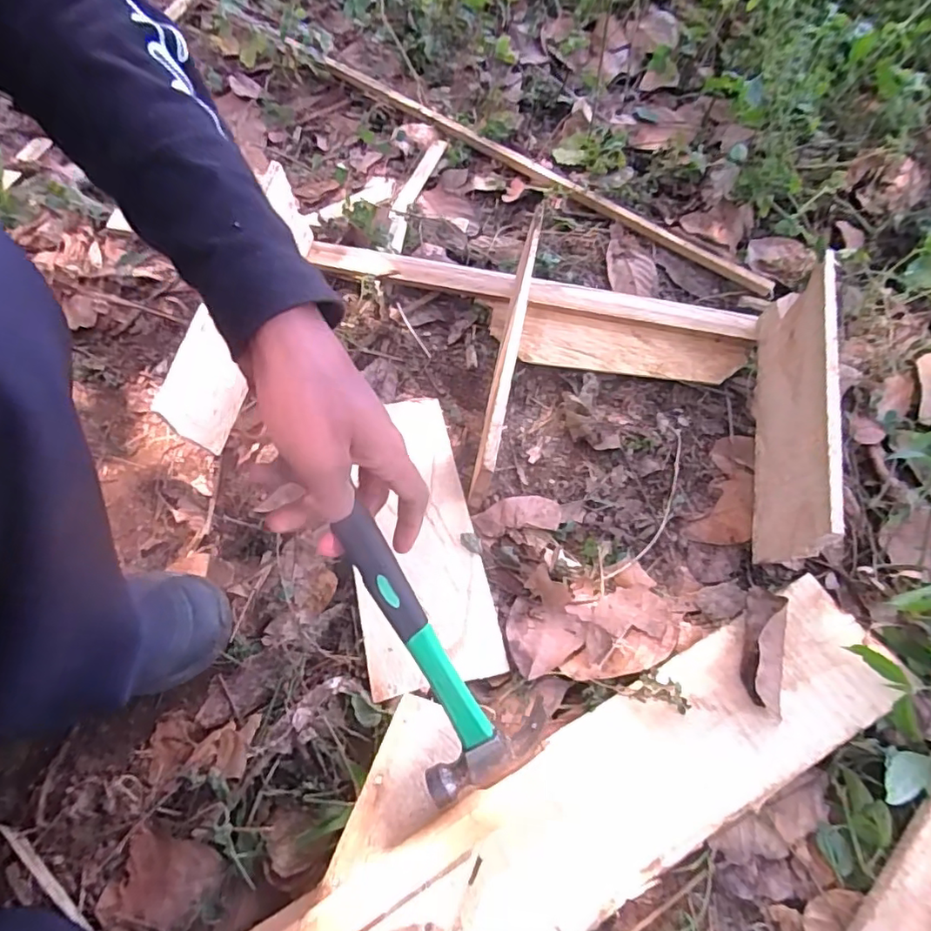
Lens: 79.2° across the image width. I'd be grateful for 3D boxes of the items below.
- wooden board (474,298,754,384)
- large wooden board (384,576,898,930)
[{"bbox_3d":[0.179,-0.145,0.687,0.312,0.024,0.083,9,61,6],"label":"wooden board"},{"bbox_3d":[0.130,0.257,0.448,0.490,0.014,0.114,-27,63,-13],"label":"large wooden board"}]

